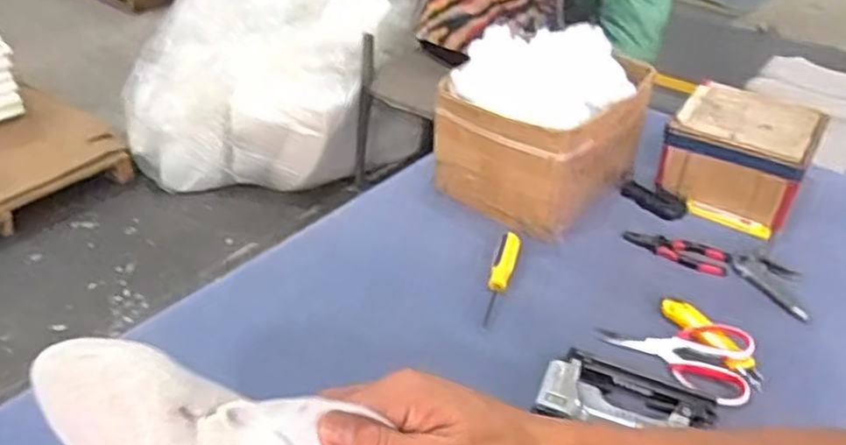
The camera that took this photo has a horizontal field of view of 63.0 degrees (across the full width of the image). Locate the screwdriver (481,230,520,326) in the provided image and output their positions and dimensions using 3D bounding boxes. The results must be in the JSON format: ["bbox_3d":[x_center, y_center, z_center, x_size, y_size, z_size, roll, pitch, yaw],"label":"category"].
[{"bbox_3d":[0.113,0.077,0.988,0.035,0.030,0.195,8,36,10],"label":"screwdriver"}]

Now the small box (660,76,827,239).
[{"bbox_3d":[0.532,-0.113,1.167,0.215,0.145,0.227,22,40,27],"label":"small box"}]

